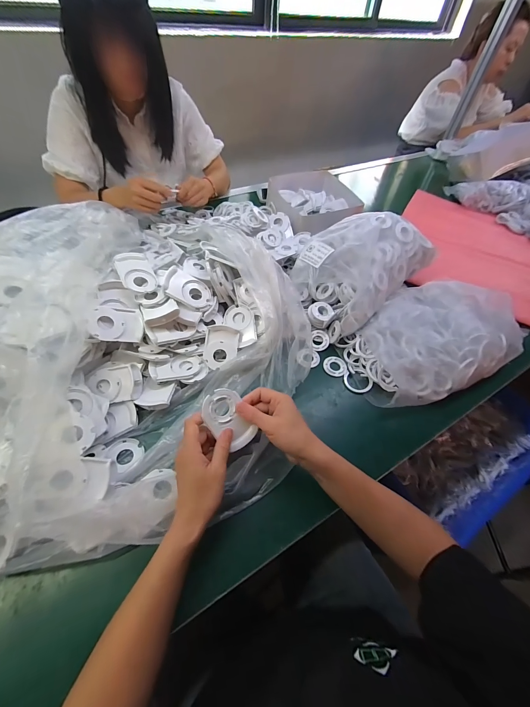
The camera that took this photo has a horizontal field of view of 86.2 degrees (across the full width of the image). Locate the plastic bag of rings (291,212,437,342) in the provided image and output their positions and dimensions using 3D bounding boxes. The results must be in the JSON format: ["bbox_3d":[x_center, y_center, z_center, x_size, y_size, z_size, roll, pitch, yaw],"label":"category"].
[{"bbox_3d":[0.202,-0.201,0.617,0.215,0.124,0.317,37,59,21],"label":"plastic bag of rings"}]

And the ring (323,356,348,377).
[{"bbox_3d":[0.137,0.024,0.553,0.045,0.008,0.043,2,53,-3],"label":"ring"}]

